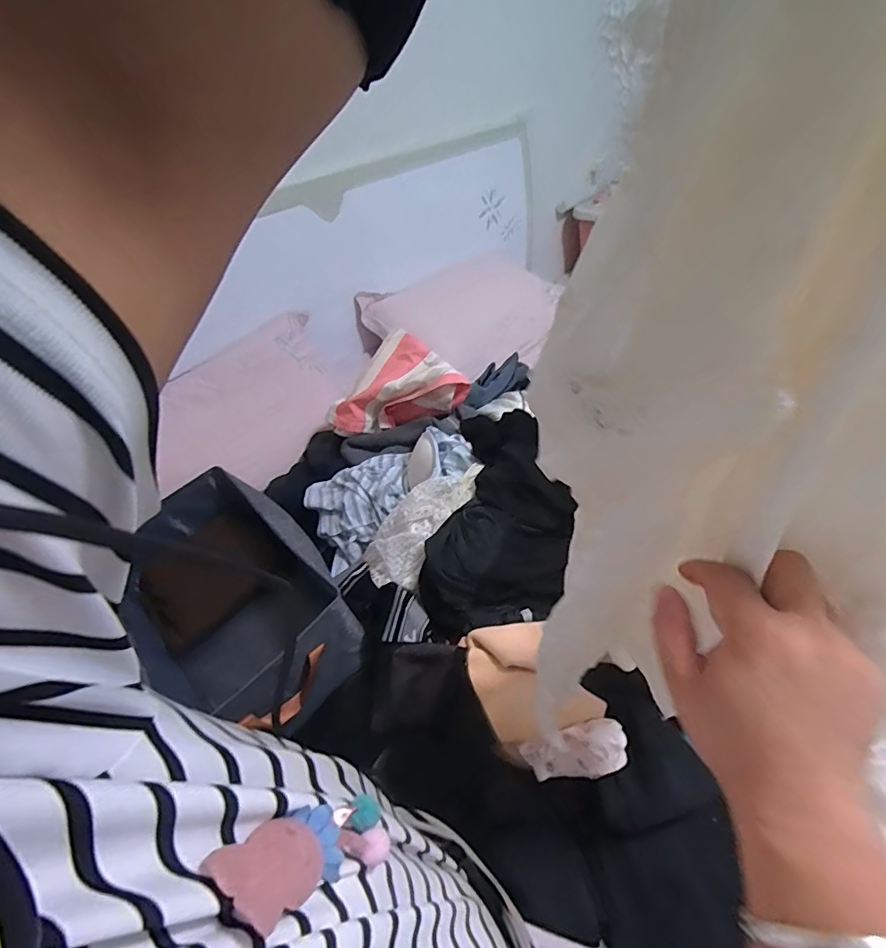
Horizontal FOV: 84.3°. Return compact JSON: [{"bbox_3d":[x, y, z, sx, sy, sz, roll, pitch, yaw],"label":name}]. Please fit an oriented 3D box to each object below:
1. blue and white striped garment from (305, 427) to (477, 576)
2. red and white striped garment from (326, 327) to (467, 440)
[{"bbox_3d":[-0.106,0.024,0.973,0.352,0.082,0.182,-33,46,11],"label":"blue and white striped garment"},{"bbox_3d":[-0.105,-0.196,1.098,0.314,0.155,0.164,-3,45,1],"label":"red and white striped garment"}]

